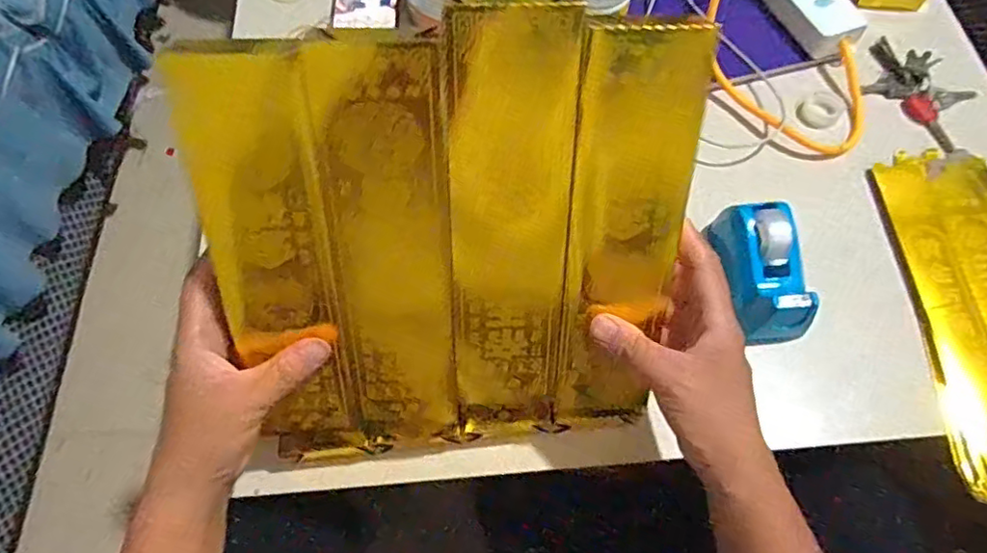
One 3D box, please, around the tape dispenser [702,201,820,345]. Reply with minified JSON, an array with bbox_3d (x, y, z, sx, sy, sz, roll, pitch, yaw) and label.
[{"bbox_3d":[0.218,-0.005,0.489,0.056,0.064,0.117,-7,64,-1],"label":"tape dispenser"}]

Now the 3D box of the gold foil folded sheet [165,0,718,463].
[{"bbox_3d":[-0.028,0.000,0.364,0.264,0.298,0.026,0,30,-1],"label":"gold foil folded sheet"}]

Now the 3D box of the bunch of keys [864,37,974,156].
[{"bbox_3d":[0.428,-0.192,0.604,0.105,0.008,0.105,31,70,16],"label":"bunch of keys"}]

